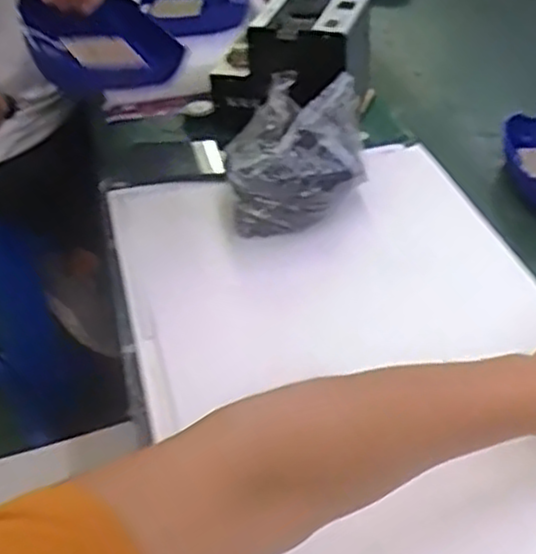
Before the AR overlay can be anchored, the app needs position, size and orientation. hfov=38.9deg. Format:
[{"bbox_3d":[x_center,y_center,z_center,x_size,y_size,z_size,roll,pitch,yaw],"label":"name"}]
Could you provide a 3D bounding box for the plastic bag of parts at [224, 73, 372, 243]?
[{"bbox_3d":[0.033,-0.129,0.844,0.140,0.135,0.157,0,40,5],"label":"plastic bag of parts"}]

